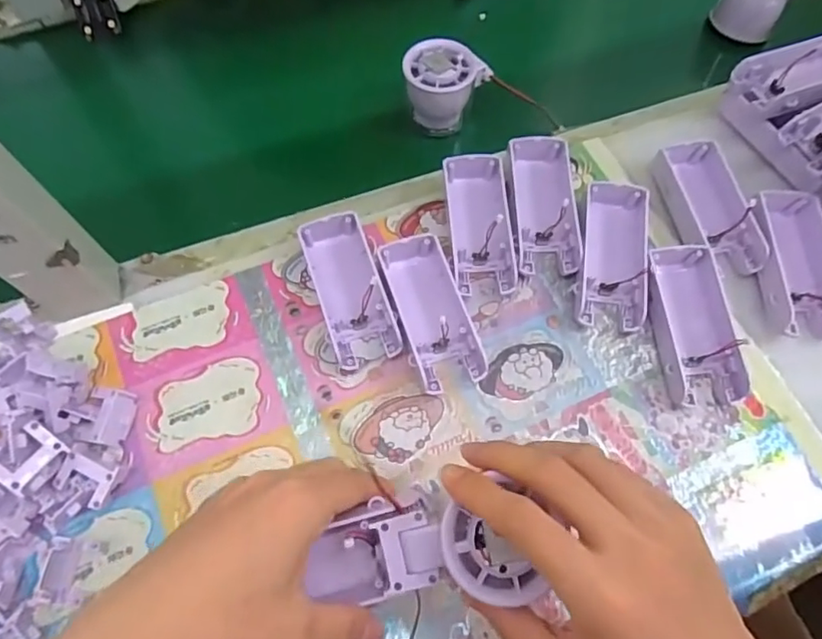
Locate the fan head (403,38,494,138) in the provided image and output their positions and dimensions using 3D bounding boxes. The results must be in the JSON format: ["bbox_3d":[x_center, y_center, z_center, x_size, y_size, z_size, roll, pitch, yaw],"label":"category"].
[{"bbox_3d":[0.029,-0.191,0.479,0.069,0.061,0.050,4,64,1],"label":"fan head"}]

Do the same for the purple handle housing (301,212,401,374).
[{"bbox_3d":[-0.042,-0.021,0.394,0.044,0.026,0.107,-17,69,-8],"label":"purple handle housing"}]

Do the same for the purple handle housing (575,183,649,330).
[{"bbox_3d":[0.146,-0.046,0.405,0.047,0.028,0.103,9,68,3],"label":"purple handle housing"}]

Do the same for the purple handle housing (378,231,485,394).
[{"bbox_3d":[0.016,-0.006,0.390,0.048,0.024,0.107,-16,69,-7],"label":"purple handle housing"}]

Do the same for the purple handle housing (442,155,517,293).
[{"bbox_3d":[0.050,-0.069,0.414,0.045,0.025,0.104,-2,68,-2],"label":"purple handle housing"}]

